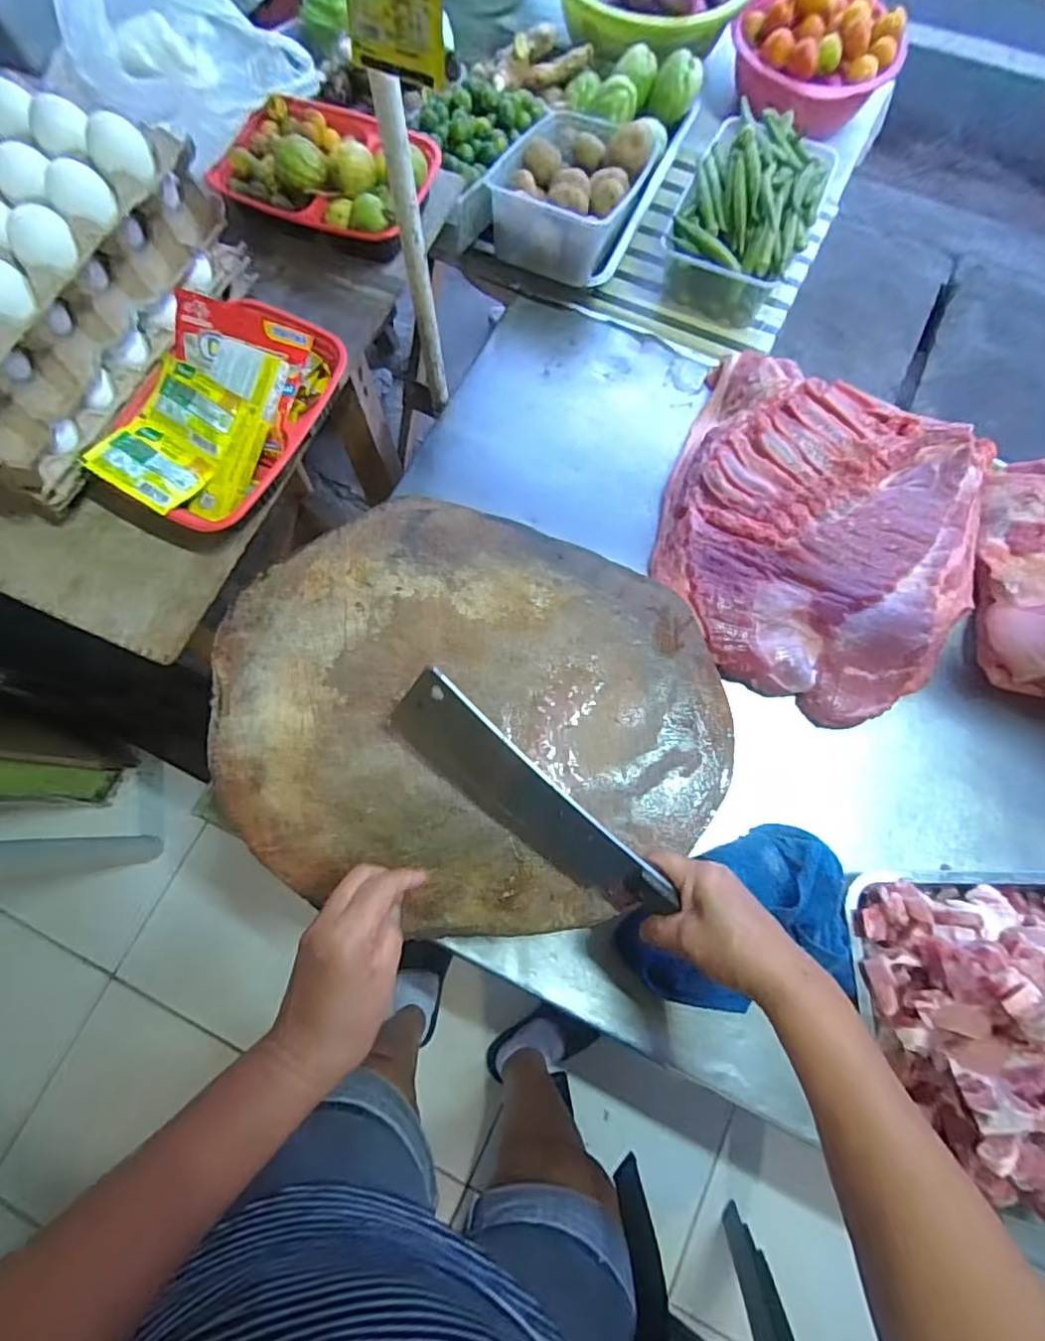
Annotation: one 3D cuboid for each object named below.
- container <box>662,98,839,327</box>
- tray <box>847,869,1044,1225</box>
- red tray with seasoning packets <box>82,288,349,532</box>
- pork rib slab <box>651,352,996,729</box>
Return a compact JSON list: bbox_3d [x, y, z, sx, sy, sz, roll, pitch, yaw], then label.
[{"bbox_3d":[0.291,-0.591,0.742,0.159,0.114,0.238,28,78,6],"label":"container"},{"bbox_3d":[0.466,0.312,0.497,0.302,0.128,0.255,-3,76,-2],"label":"tray"},{"bbox_3d":[-0.260,-0.226,0.510,0.139,0.059,0.208,26,77,5],"label":"red tray with seasoning packets"},{"bbox_3d":[0.323,-0.146,0.655,0.348,0.062,0.357,27,77,6],"label":"pork rib slab"}]

